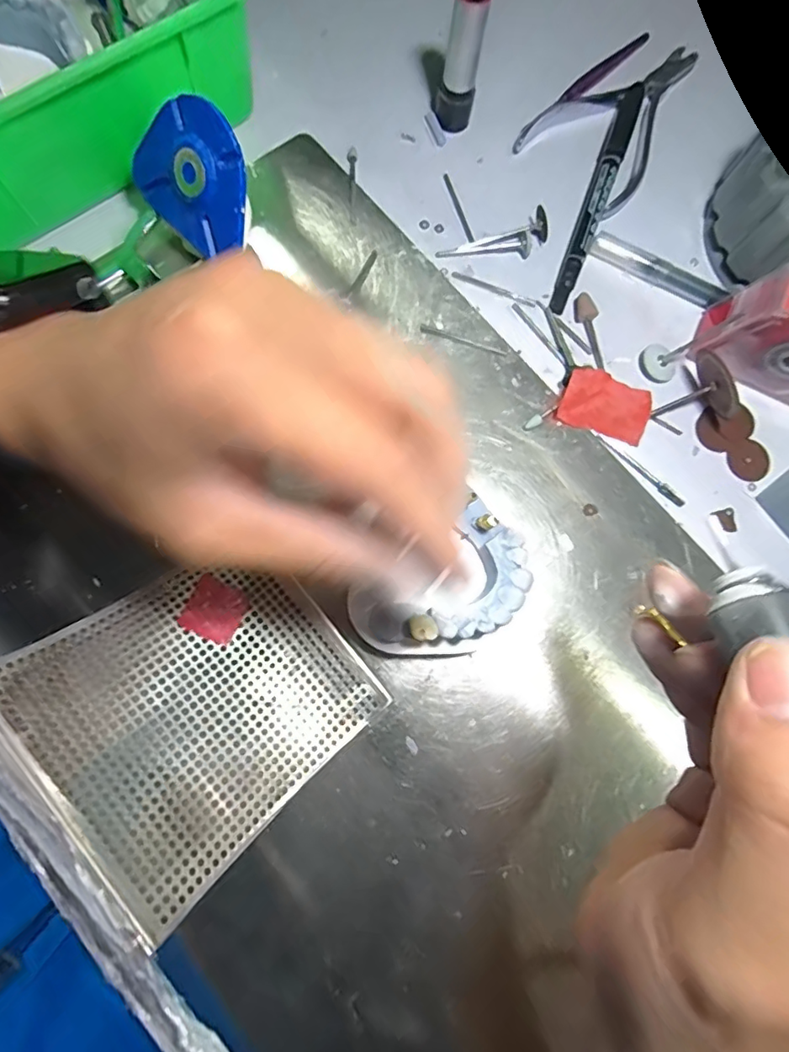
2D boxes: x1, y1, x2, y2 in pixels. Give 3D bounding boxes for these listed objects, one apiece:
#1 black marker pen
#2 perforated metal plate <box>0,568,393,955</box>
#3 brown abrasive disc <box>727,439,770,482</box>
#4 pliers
[{"bbox_3d":[0.105,-0.170,0.272,0.012,0.009,0.136,21,78,1],"label":"black marker pen"},{"bbox_3d":[-0.069,0.062,0.193,0.096,0.013,0.106,49,49,7],"label":"perforated metal plate"},{"bbox_3d":[0.170,-0.031,0.254,0.019,0.004,0.018,0,80,-1],"label":"brown abrasive disc"},{"bbox_3d":[0.123,-0.219,0.283,0.066,0.006,0.120,42,79,5],"label":"pliers"}]

